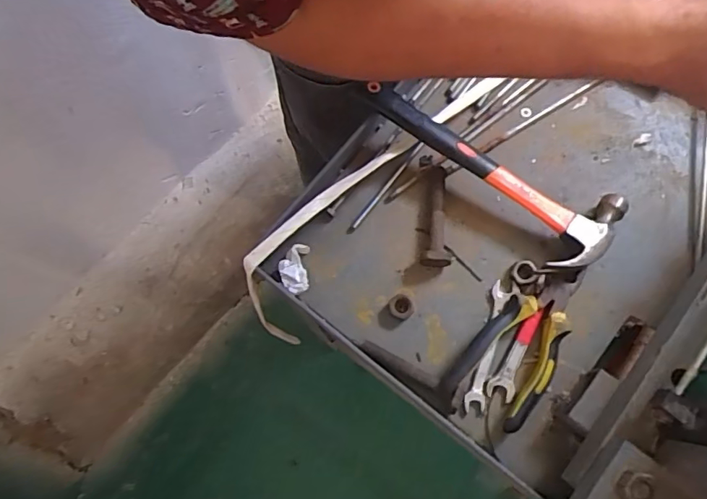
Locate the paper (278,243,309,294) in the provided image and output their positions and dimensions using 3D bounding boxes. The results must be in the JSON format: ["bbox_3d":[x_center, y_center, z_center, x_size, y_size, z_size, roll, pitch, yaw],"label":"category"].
[{"bbox_3d":[-0.067,0.020,0.569,0.030,0.020,0.058,0,74,2],"label":"paper"}]

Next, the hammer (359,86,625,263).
[{"bbox_3d":[0.150,-0.103,0.569,0.315,0.032,0.108,38,79,12],"label":"hammer"}]

